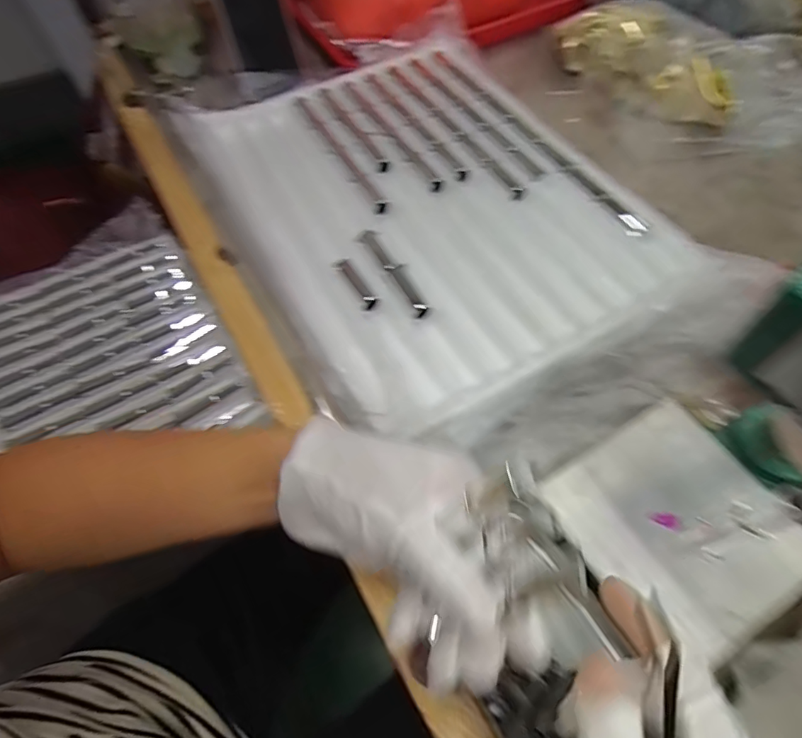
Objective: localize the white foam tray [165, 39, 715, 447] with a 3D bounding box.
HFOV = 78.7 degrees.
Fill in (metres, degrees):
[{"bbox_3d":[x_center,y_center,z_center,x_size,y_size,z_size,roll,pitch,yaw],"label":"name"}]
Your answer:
[{"bbox_3d":[0.015,-0.166,0.461,0.324,0.031,0.434,-25,61,-15],"label":"white foam tray"}]

